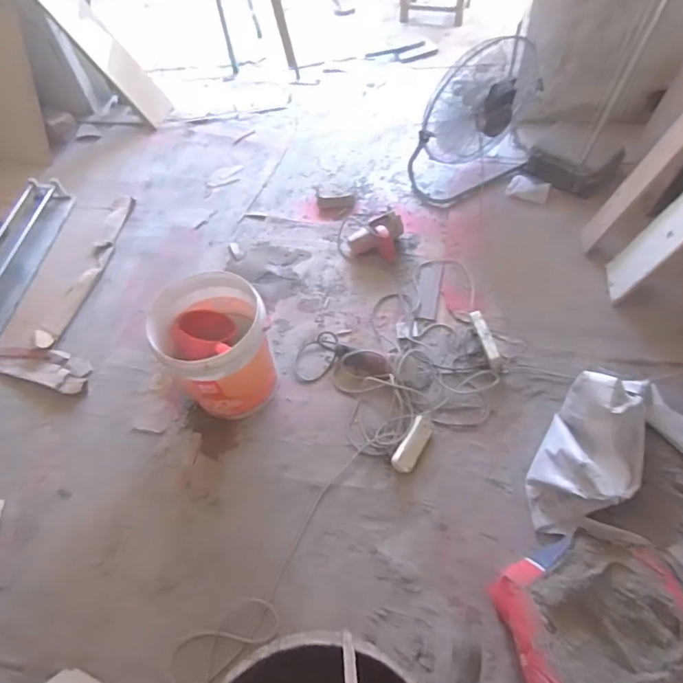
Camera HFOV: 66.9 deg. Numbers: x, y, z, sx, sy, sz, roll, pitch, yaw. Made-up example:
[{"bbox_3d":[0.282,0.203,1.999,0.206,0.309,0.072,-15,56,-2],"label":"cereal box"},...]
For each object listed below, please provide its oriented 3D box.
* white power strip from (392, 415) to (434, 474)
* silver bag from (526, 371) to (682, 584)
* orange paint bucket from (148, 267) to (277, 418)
[{"bbox_3d":[0.202,0.291,1.455,0.062,0.045,0.168,29,66,20],"label":"white power strip"},{"bbox_3d":[0.754,0.329,1.247,0.503,0.256,0.408,24,62,20],"label":"silver bag"},{"bbox_3d":[-0.344,0.015,1.474,0.290,0.310,0.299,-3,56,4],"label":"orange paint bucket"}]

